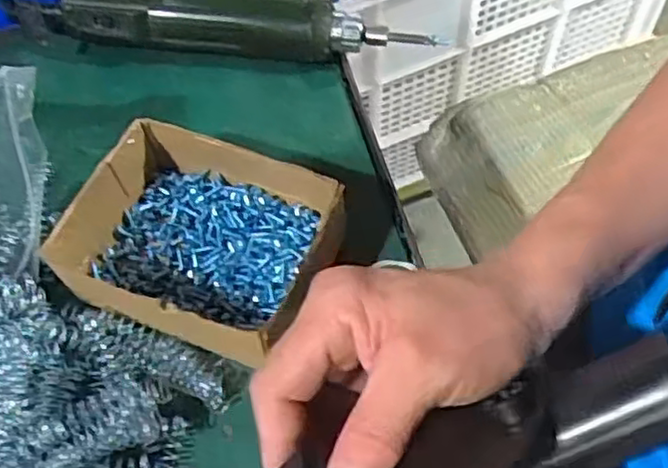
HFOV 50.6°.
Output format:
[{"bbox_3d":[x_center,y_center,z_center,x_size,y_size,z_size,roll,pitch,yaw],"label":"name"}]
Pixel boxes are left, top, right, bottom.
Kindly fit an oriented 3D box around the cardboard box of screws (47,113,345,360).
[{"bbox_3d":[-0.067,0.001,0.370,0.128,0.049,0.106,17,59,12],"label":"cardboard box of screws"}]

